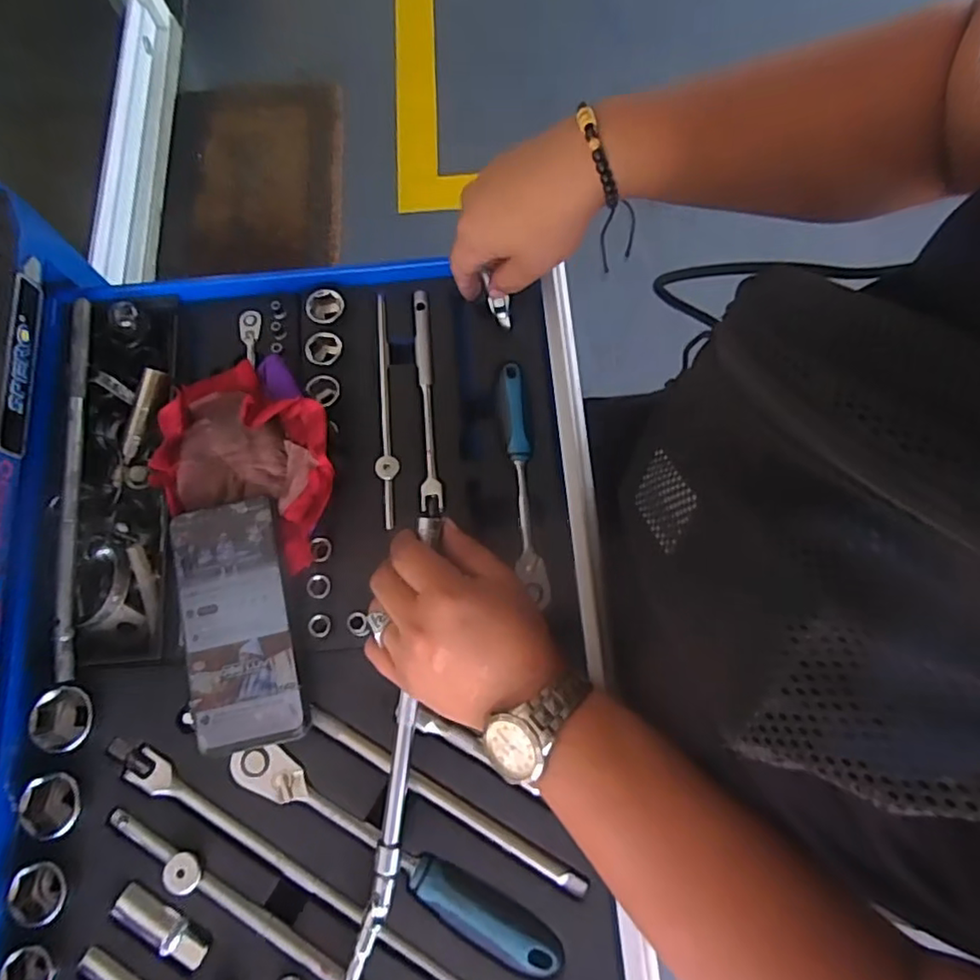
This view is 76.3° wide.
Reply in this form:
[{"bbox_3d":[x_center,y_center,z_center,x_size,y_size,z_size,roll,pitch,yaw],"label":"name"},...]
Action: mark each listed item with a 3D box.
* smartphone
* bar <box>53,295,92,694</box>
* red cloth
[{"bbox_3d":[-0.174,0.090,0.427,0.076,0.007,0.163,-14,79,-1],"label":"smartphone"},{"bbox_3d":[-0.297,-0.009,0.444,0.012,0.015,0.275,-5,74,0],"label":"bar"},{"bbox_3d":[-0.178,-0.029,0.453,0.144,0.035,0.117,21,76,7],"label":"red cloth"}]

